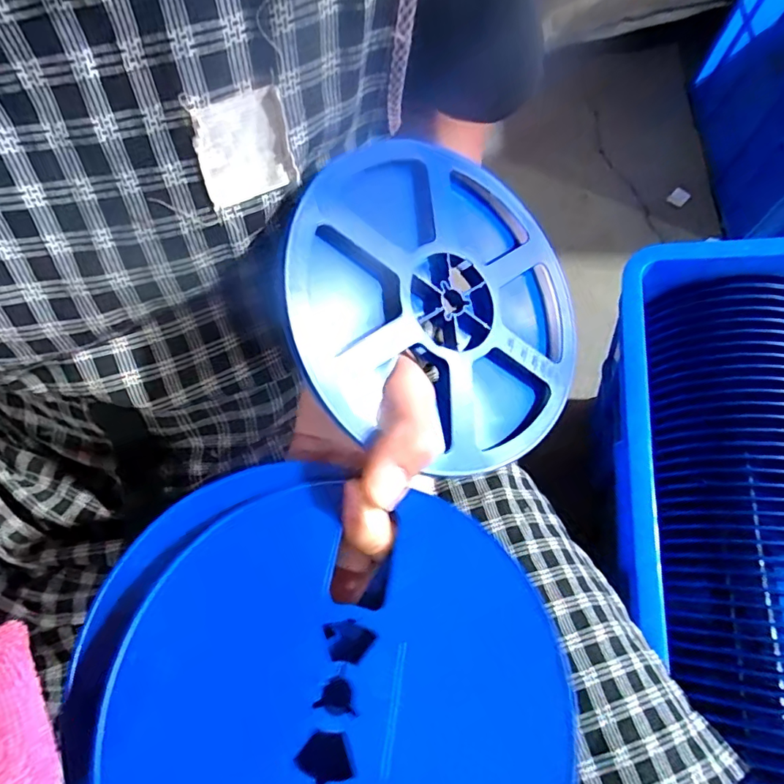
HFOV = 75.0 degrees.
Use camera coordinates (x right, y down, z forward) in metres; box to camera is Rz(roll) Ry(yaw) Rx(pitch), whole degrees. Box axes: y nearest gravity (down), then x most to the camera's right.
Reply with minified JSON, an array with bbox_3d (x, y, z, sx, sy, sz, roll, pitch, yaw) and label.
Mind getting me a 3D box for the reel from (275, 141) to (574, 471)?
[{"bbox_3d":[0.026,-0.045,0.267,0.166,0.016,0.166,6,78,-28],"label":"reel"}]

